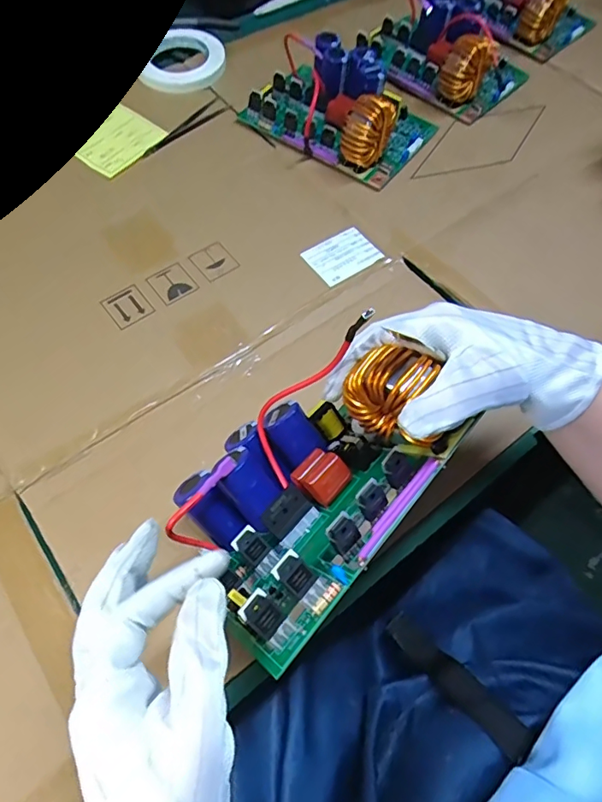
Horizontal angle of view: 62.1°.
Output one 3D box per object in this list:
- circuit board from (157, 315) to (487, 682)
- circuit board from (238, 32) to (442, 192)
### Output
[{"bbox_3d":[0.001,0.039,0.301,0.134,0.078,0.184,20,58,46],"label":"circuit board"},{"bbox_3d":[0.046,-0.333,0.559,0.191,0.066,0.133,34,66,14],"label":"circuit board"}]

